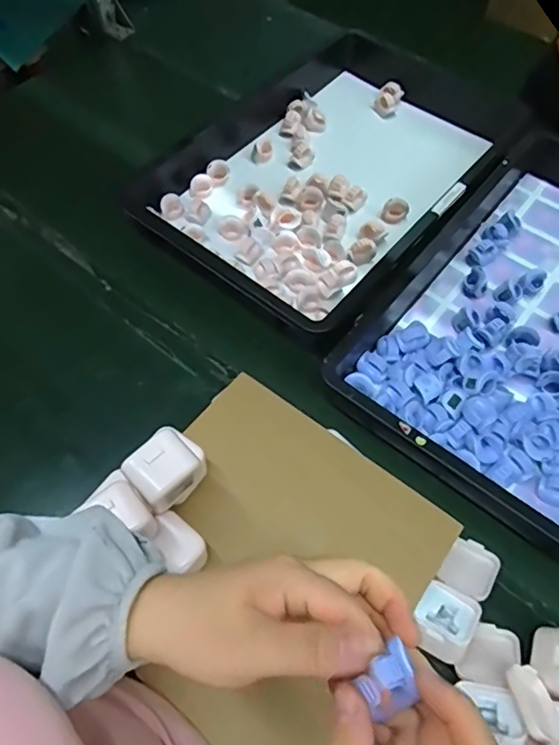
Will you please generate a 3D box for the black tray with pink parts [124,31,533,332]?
[{"bbox_3d":[0.098,-0.319,0.815,0.382,0.066,0.589,37,67,19],"label":"black tray with pink parts"}]

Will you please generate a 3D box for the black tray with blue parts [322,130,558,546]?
[{"bbox_3d":[0.354,-0.080,0.670,0.356,0.062,0.566,35,66,18],"label":"black tray with blue parts"}]

